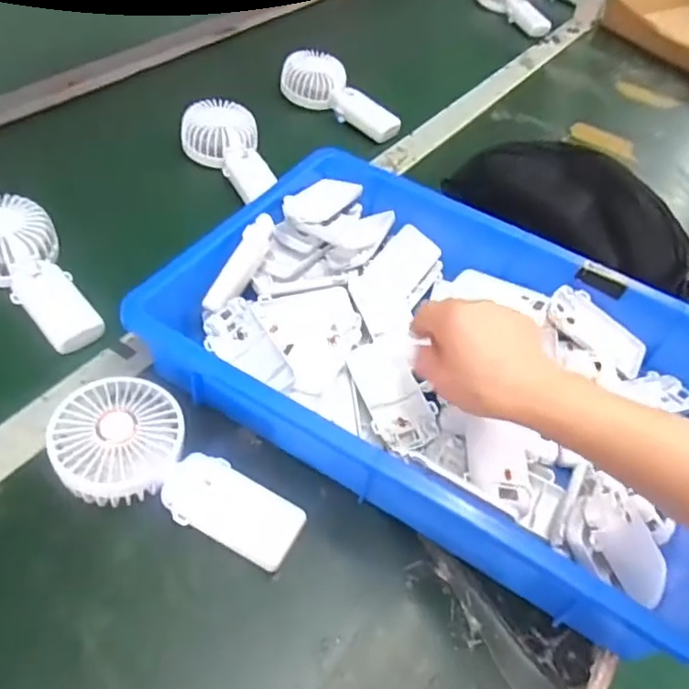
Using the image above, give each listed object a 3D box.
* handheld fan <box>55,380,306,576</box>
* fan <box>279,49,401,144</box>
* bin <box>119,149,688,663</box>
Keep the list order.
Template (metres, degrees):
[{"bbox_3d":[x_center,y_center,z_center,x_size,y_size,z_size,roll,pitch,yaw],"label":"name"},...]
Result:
[{"bbox_3d":[-0.119,0.094,0.407,0.174,0.054,0.083,32,52,19],"label":"handheld fan"},{"bbox_3d":[-0.006,-0.329,0.816,0.177,0.056,0.064,35,52,6],"label":"fan"},{"bbox_3d":[0.087,0.006,0.489,0.405,0.090,0.285,29,51,17],"label":"bin"}]

